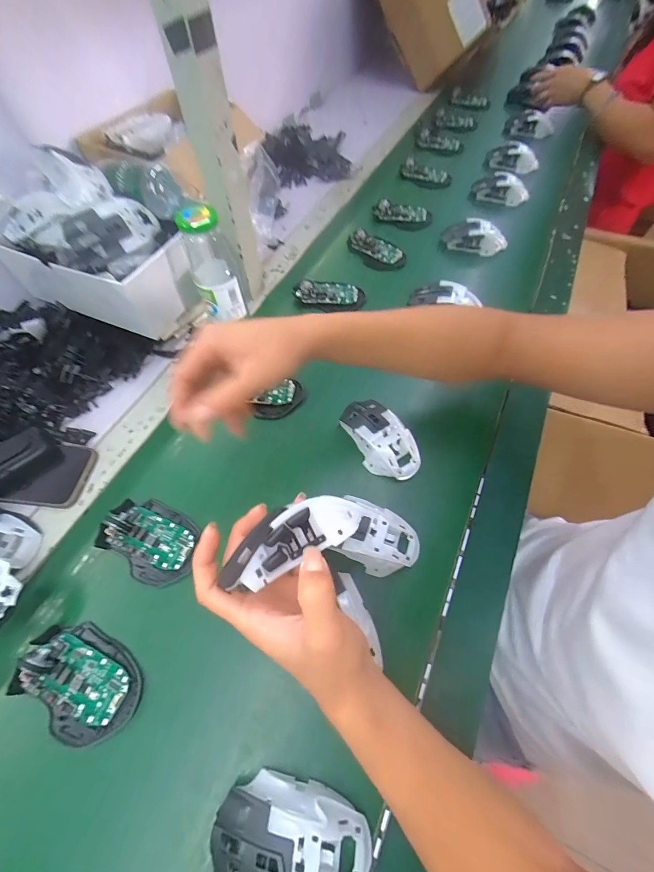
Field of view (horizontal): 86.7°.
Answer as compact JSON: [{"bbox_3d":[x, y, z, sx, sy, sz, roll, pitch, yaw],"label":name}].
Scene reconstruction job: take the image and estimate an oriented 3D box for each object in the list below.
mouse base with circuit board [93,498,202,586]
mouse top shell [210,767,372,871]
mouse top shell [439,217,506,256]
[{"bbox_3d":[-0.192,0.110,0.376,0.112,0.022,0.074,23,64,14],"label":"mouse base with circuit board"},{"bbox_3d":[-0.025,0.297,0.254,0.114,0.035,0.061,4,61,4],"label":"mouse top shell"},{"bbox_3d":[0.264,-0.359,0.619,0.112,0.033,0.055,6,61,5],"label":"mouse top shell"}]

